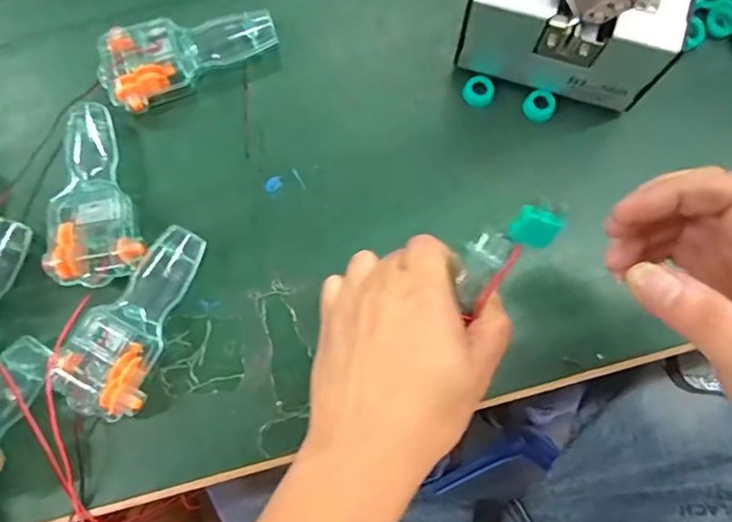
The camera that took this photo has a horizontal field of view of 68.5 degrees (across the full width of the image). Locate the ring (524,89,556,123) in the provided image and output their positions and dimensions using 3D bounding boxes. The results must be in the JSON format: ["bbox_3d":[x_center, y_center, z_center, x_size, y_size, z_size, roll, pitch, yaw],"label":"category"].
[{"bbox_3d":[0.124,-0.111,0.383,0.022,0.009,0.019,20,77,6],"label":"ring"}]

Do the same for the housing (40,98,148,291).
[{"bbox_3d":[-0.191,-0.046,0.368,0.056,0.026,0.130,-20,76,-3],"label":"housing"}]

